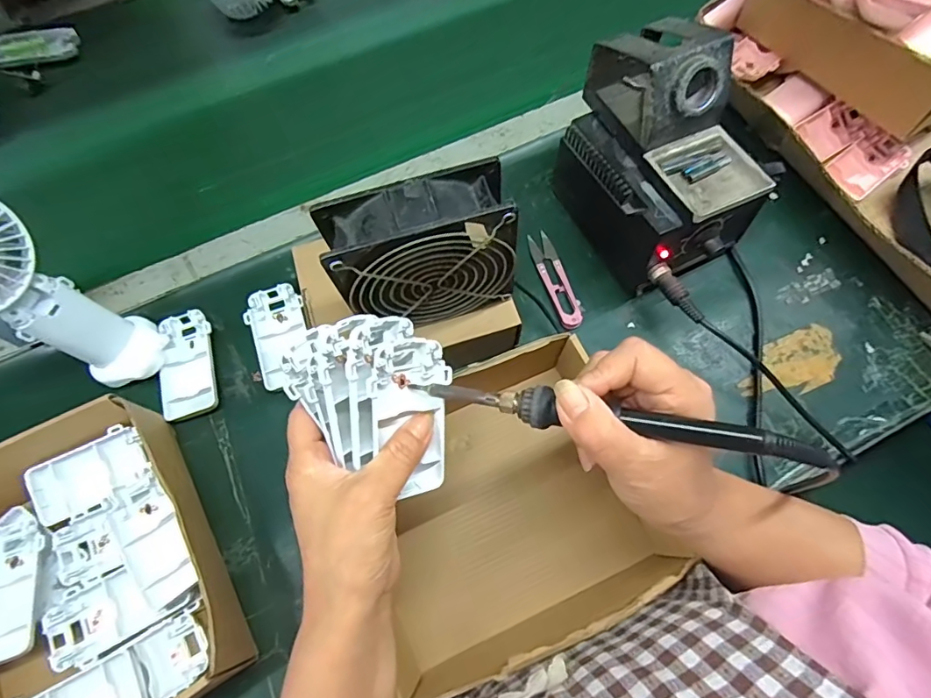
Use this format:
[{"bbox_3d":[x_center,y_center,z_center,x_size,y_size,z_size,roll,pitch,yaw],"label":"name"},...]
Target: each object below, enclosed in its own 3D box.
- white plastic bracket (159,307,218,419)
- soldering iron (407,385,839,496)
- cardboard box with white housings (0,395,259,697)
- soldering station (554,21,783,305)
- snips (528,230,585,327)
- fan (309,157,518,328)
[{"bbox_3d":[-0.240,0.012,0.425,0.044,0.016,0.096,-14,69,-5],"label":"white plastic bracket"},{"bbox_3d":[0.069,0.040,0.256,0.211,0.017,0.025,9,68,16],"label":"soldering iron"},{"bbox_3d":[-0.281,0.155,0.347,0.188,0.068,0.238,-30,71,-11],"label":"cardboard box with white housings"},{"bbox_3d":[0.154,-0.154,0.408,0.100,0.158,0.181,-24,70,-8],"label":"soldering station"},{"bbox_3d":[0.084,-0.065,0.454,0.023,0.012,0.103,-16,69,-5],"label":"snips"},{"bbox_3d":[-0.028,-0.062,0.337,0.119,0.111,0.046,-15,69,-5],"label":"fan"}]

